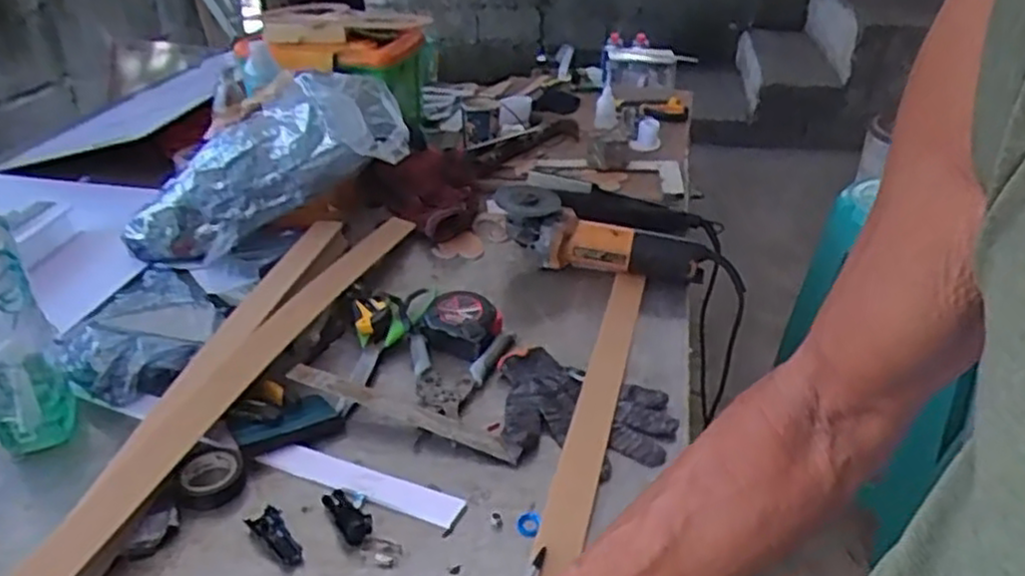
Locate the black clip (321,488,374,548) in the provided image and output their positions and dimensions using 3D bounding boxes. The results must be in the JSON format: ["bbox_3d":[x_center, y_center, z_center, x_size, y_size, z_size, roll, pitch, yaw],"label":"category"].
[{"bbox_3d":[-0.141,0.193,0.636,0.027,0.012,0.064,-19,36,-29],"label":"black clip"}]

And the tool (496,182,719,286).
[{"bbox_3d":[0.118,-0.063,1.014,0.301,0.081,0.088,17,32,0],"label":"tool"}]

